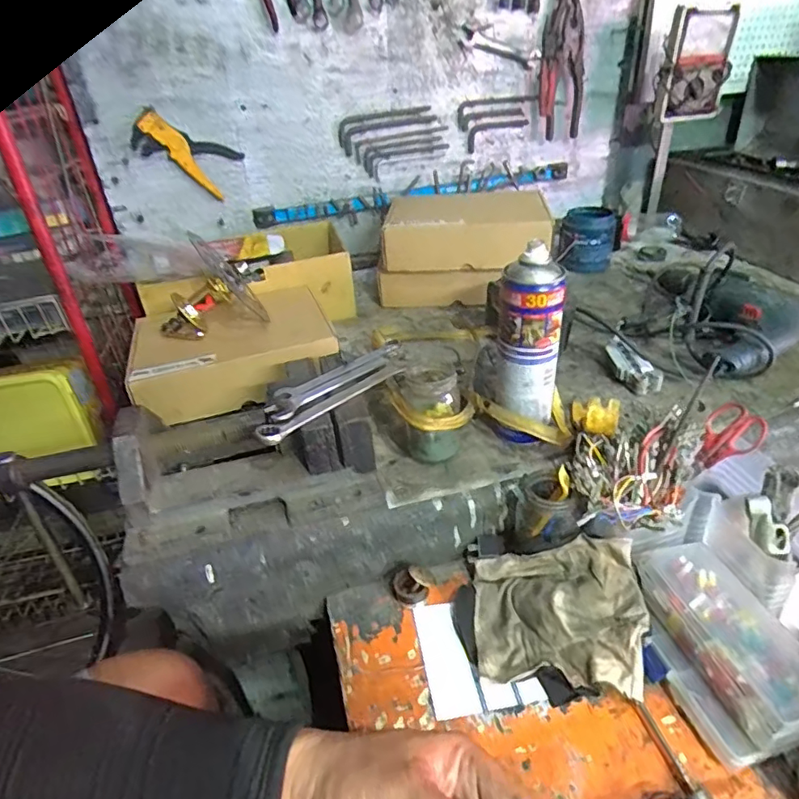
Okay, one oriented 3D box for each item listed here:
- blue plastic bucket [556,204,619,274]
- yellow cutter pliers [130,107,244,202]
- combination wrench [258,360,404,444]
[{"bbox_3d":[0.359,-0.306,1.046,0.099,0.098,0.098,7,36,17],"label":"blue plastic bucket"},{"bbox_3d":[-0.355,-0.407,0.913,0.164,0.087,0.043,17,50,-43],"label":"yellow cutter pliers"},{"bbox_3d":[-0.065,-0.001,0.557,0.025,0.015,0.181,26,45,37],"label":"combination wrench"}]

